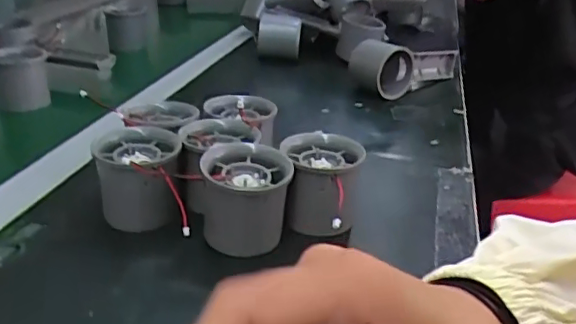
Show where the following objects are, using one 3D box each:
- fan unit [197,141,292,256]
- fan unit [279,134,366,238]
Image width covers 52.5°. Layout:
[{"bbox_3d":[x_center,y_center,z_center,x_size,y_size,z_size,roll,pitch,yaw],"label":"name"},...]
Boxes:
[{"bbox_3d":[-0.027,0.029,0.370,0.055,0.065,0.061,-1,25,-8],"label":"fan unit"},{"bbox_3d":[0.022,0.017,0.394,0.054,0.053,0.060,2,25,-1],"label":"fan unit"}]

